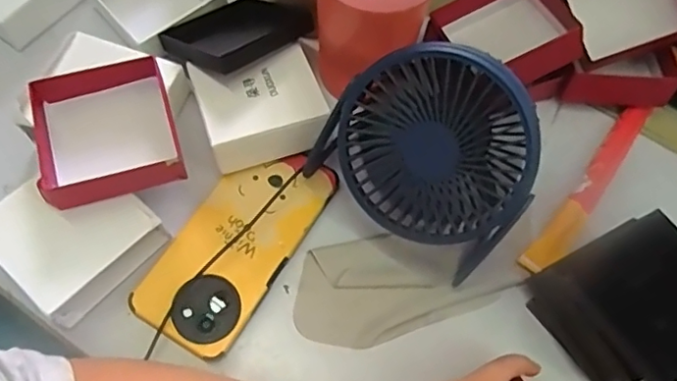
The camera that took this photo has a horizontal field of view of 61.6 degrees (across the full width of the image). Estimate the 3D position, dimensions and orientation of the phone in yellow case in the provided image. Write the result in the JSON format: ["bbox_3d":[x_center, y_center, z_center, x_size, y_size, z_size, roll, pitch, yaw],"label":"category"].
[{"bbox_3d":[-0.073,0.036,0.411,0.077,0.019,0.158,31,69,11],"label":"phone in yellow case"}]

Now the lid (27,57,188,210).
[{"bbox_3d":[-0.161,-0.039,0.390,0.092,0.033,0.087,-17,68,-10],"label":"lid"}]

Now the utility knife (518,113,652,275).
[{"bbox_3d":[0.201,-0.004,0.449,0.023,0.008,0.183,38,70,13],"label":"utility knife"}]

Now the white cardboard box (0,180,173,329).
[{"bbox_3d":[-0.181,0.028,0.387,0.084,0.033,0.088,41,71,14],"label":"white cardboard box"}]

